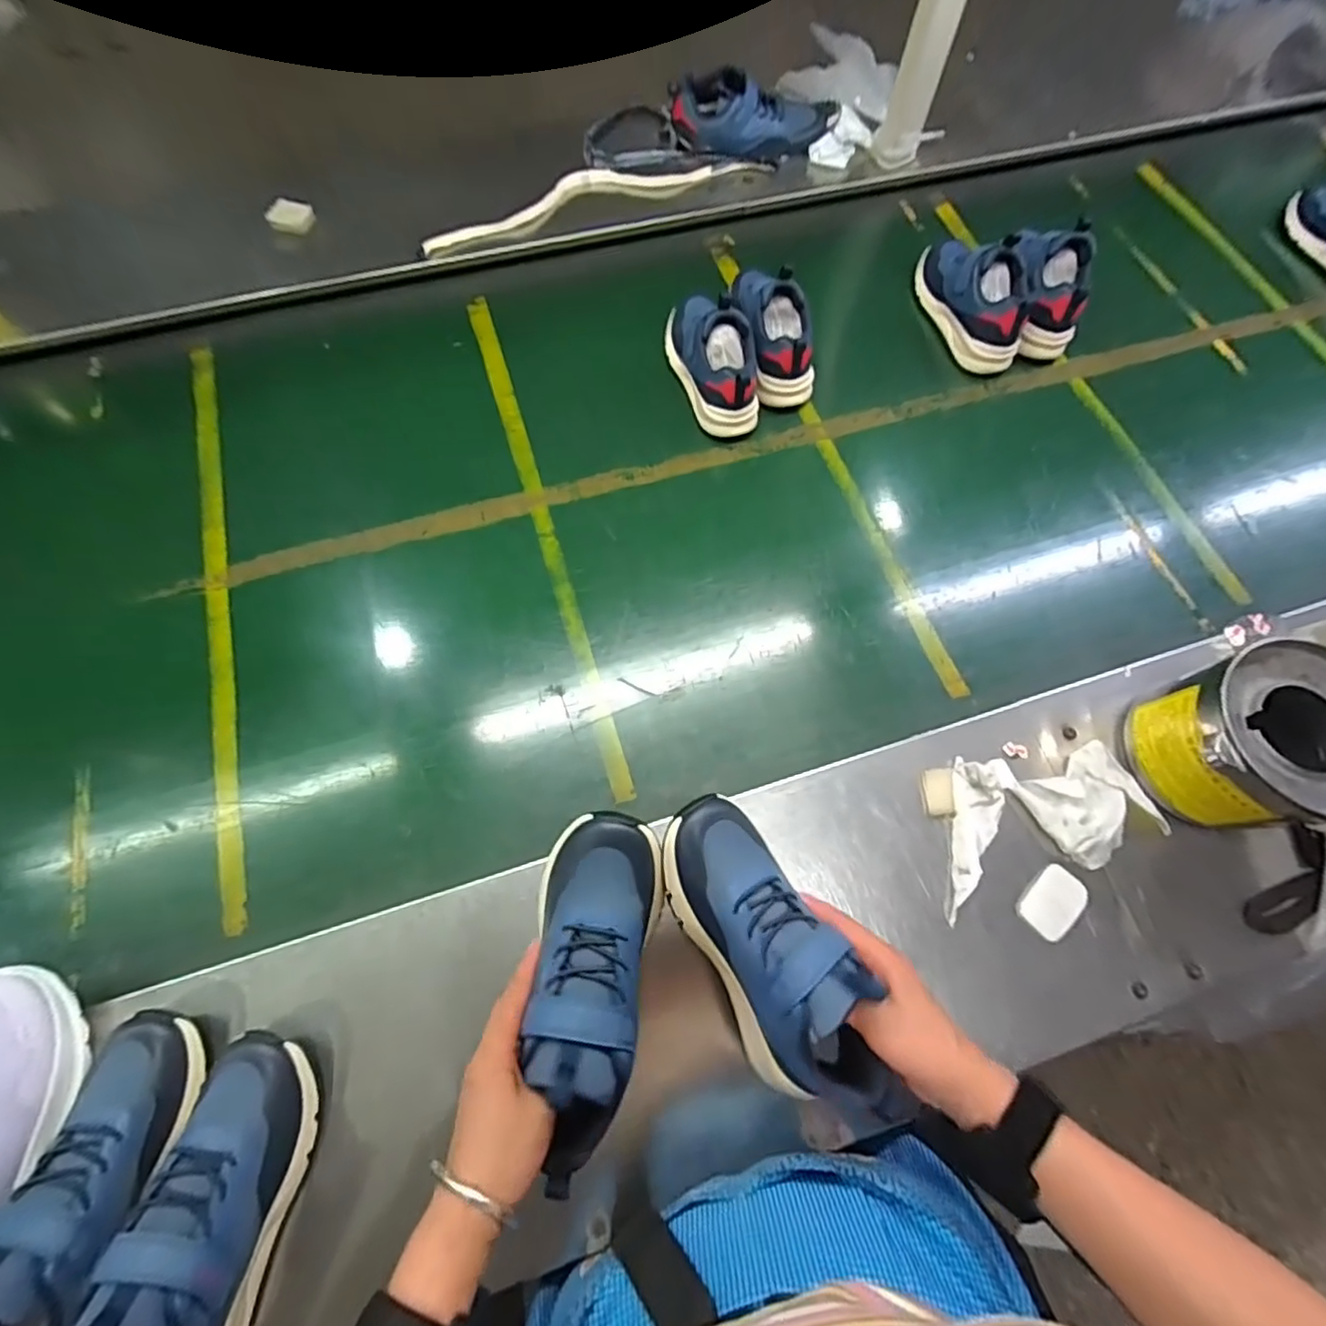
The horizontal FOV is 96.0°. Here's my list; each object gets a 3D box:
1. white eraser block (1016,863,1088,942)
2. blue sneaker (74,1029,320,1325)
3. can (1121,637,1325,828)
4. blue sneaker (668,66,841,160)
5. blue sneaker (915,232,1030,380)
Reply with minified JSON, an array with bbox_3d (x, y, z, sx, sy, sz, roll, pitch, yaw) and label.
[{"bbox_3d":[0.335,0.204,0.510,0.062,0.006,0.039,-39,73,-15],"label":"white eraser block"},{"bbox_3d":[-0.292,0.359,0.369,0.070,0.108,0.212,8,56,2],"label":"blue sneaker"},{"bbox_3d":[0.493,0.068,0.505,0.147,0.110,0.133,-11,70,-6],"label":"can"},{"bbox_3d":[0.132,-0.753,0.822,0.231,0.073,0.078,-3,70,-3],"label":"blue sneaker"},{"bbox_3d":[0.387,-0.467,0.743,0.070,0.106,0.203,-18,69,-8],"label":"blue sneaker"}]

